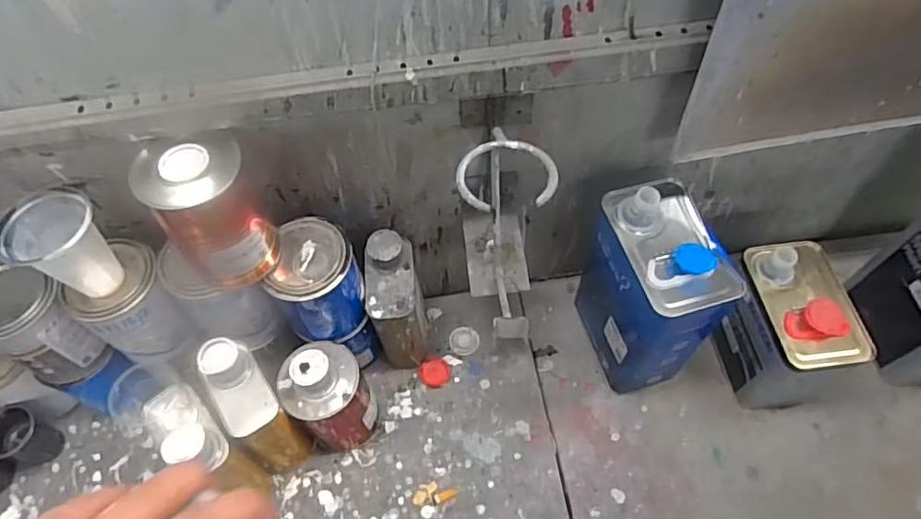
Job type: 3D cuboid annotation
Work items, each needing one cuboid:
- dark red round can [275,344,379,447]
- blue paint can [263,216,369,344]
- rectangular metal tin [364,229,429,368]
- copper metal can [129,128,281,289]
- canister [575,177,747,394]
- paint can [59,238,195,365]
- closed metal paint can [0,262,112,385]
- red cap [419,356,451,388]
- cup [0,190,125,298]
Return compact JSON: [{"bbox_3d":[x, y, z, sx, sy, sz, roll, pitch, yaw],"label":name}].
[{"bbox_3d":[-0.169,0.174,0.745,0.096,0.181,0.086,-15,58,-7],"label":"dark red round can"},{"bbox_3d":[-0.172,0.029,0.708,0.101,0.136,0.104,3,58,4],"label":"blue paint can"},{"bbox_3d":[-0.086,0.066,0.791,0.070,0.211,0.115,-6,58,-1],"label":"rectangular metal tin"},{"bbox_3d":[-0.251,-0.046,0.590,0.101,0.158,0.090,-31,62,-16],"label":"copper metal can"},{"bbox_3d":[0.241,0.044,0.742,0.115,0.296,0.167,-14,58,-7],"label":"canister"},{"bbox_3d":[-0.390,0.058,0.695,0.107,0.138,0.085,-29,61,-15],"label":"paint can"},{"bbox_3d":[-0.501,0.081,0.689,0.104,0.141,0.097,25,62,17],"label":"closed metal paint can"},{"bbox_3d":[-0.036,0.163,0.839,0.045,0.006,0.047,-1,58,2],"label":"red cap"},{"bbox_3d":[-0.407,-0.009,0.604,0.081,0.103,0.080,-1,58,2],"label":"cup"}]

